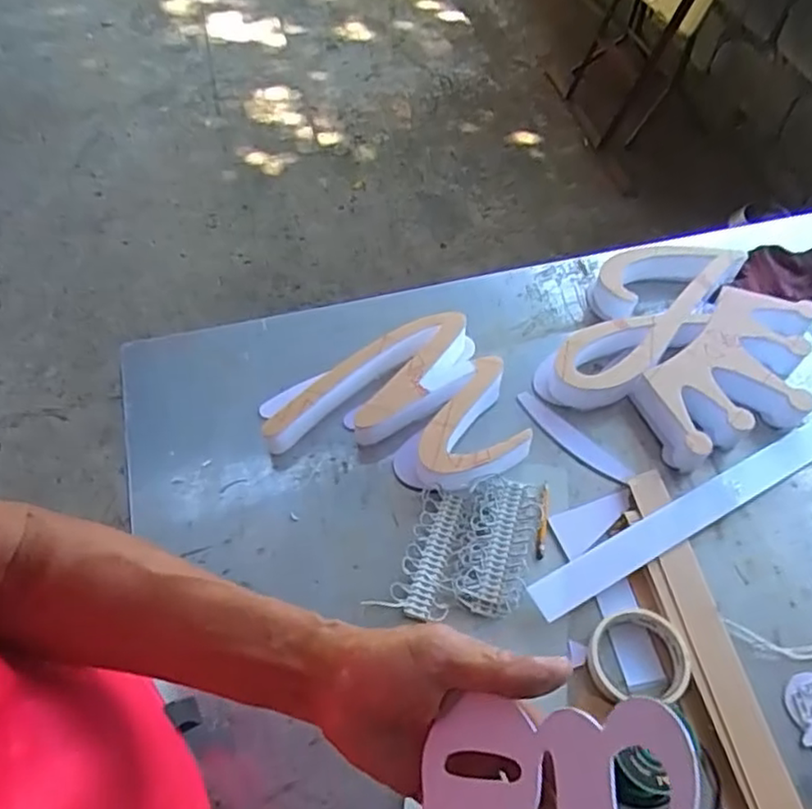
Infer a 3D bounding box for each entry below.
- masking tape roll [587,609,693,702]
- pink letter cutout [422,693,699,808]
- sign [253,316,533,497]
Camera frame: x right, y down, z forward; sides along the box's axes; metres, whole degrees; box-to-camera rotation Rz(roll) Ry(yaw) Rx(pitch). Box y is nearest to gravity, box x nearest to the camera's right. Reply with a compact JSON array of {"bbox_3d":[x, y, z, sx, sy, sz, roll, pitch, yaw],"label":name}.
[{"bbox_3d":[0.221,0.237,0.622,0.091,0.018,0.079,2,56,1],"label":"masking tape roll"},{"bbox_3d":[0.061,0.166,0.288,0.123,0.004,0.067,-12,62,32],"label":"pink letter cutout"},{"bbox_3d":[-0.012,0.018,0.750,0.276,0.053,0.209,-22,59,-15],"label":"sign"}]

